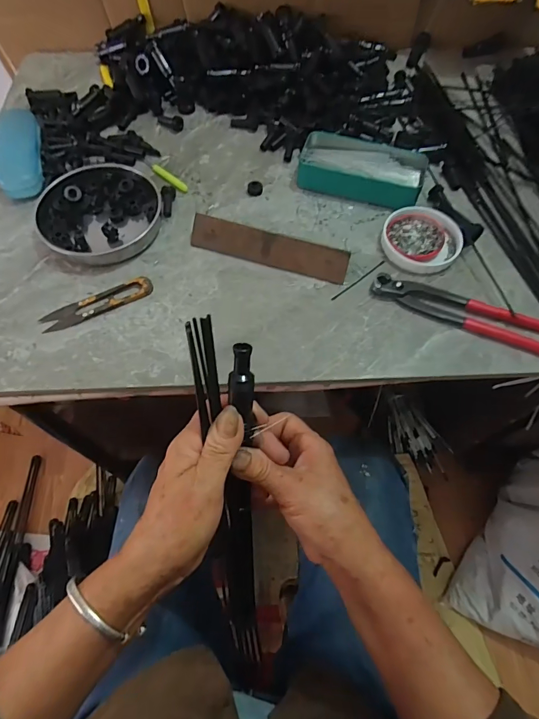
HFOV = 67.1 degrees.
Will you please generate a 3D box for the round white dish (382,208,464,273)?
[{"bbox_3d":[0.176,-0.138,0.471,0.085,0.020,0.083,0,63,-1],"label":"round white dish"}]

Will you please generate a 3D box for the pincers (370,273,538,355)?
[{"bbox_3d":[0.207,-0.051,0.426,0.199,0.015,0.049,18,64,8],"label":"pincers"}]

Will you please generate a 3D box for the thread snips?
[{"bbox_3d":[-0.181,-0.060,0.430,0.116,0.009,0.027,-23,65,-13],"label":"thread snips"}]

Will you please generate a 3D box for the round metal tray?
[{"bbox_3d":[-0.195,-0.170,0.472,0.133,0.035,0.127,0,63,-1],"label":"round metal tray"}]

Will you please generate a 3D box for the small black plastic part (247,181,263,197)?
[{"bbox_3d":[-0.018,-0.217,0.514,0.019,0.012,0.018,0,63,-1],"label":"small black plastic part"}]

